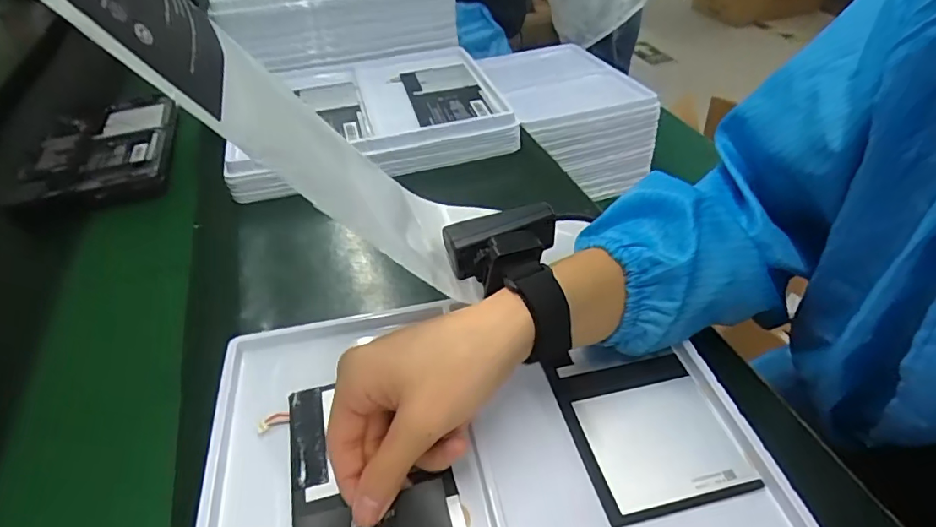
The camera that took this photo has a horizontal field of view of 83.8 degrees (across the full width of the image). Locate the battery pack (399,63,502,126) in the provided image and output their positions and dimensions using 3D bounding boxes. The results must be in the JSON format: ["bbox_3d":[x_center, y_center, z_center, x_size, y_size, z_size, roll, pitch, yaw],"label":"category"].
[{"bbox_3d":[-0.028,-0.222,0.675,0.099,0.018,0.182,-10,44,-9],"label":"battery pack"}]

